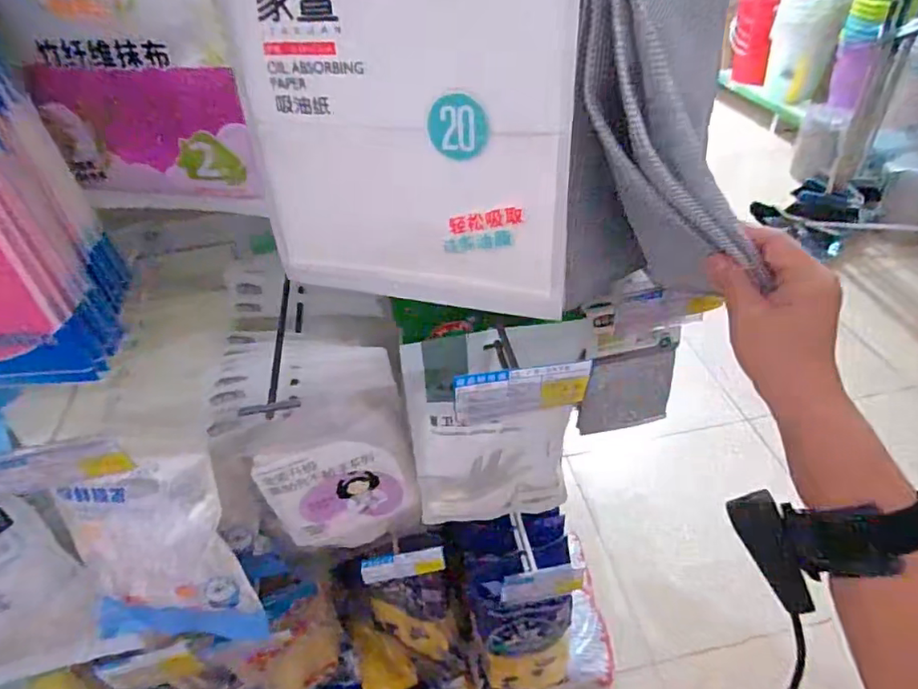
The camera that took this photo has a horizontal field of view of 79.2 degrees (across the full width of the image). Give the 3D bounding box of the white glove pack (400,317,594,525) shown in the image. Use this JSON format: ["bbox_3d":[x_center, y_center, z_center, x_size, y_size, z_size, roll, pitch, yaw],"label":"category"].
[{"bbox_3d":[0.032,0.089,0.529,0.152,0.236,0.034,-4,41,1],"label":"white glove pack"}]

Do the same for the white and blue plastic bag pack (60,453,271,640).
[{"bbox_3d":[-0.290,0.212,0.535,0.168,0.244,0.055,-5,41,0],"label":"white and blue plastic bag pack"}]

